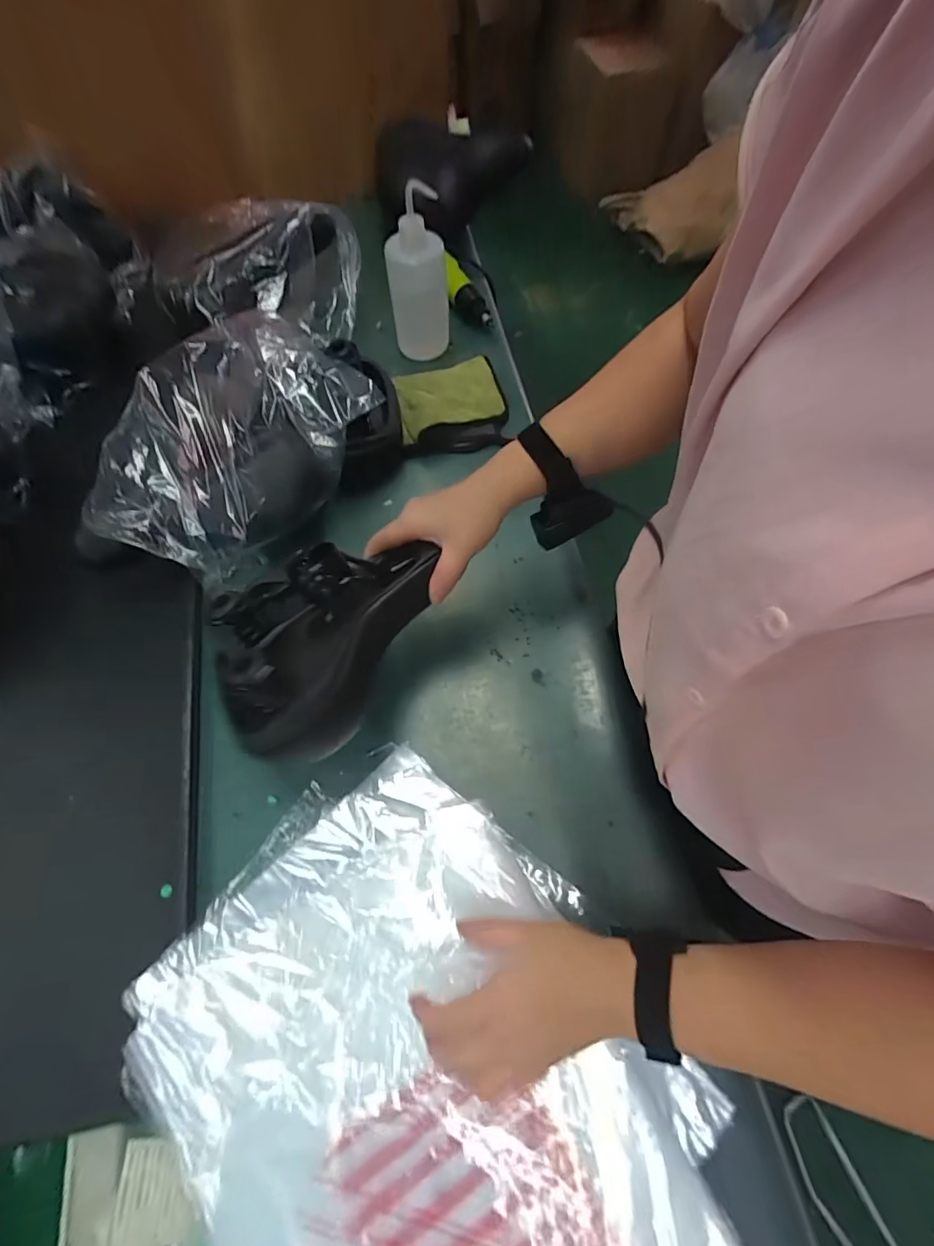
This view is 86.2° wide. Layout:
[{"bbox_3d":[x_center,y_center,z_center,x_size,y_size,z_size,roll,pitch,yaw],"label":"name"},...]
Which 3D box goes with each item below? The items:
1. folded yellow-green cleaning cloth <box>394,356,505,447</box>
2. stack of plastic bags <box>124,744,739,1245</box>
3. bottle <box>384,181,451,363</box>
[{"bbox_3d":[-0.028,-0.314,0.694,0.146,0.014,0.113,-16,72,-9],"label":"folded yellow-green cleaning cloth"},{"bbox_3d":[-0.034,0.359,0.392,0.340,0.022,0.460,-33,70,-15],"label":"stack of plastic bags"},{"bbox_3d":[-0.065,-0.462,0.667,0.080,0.179,0.094,-3,66,0],"label":"bottle"}]

